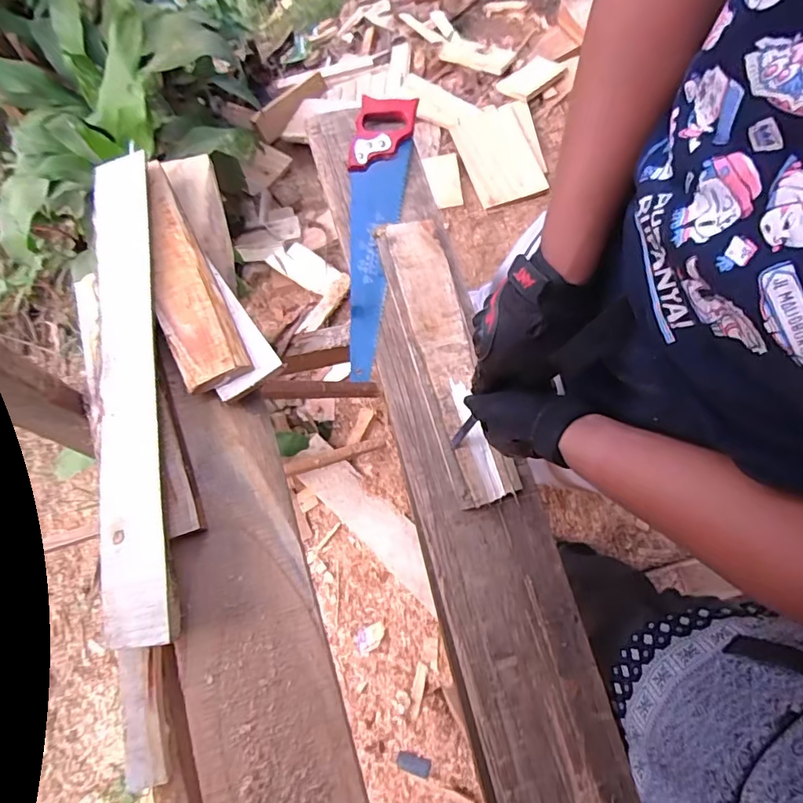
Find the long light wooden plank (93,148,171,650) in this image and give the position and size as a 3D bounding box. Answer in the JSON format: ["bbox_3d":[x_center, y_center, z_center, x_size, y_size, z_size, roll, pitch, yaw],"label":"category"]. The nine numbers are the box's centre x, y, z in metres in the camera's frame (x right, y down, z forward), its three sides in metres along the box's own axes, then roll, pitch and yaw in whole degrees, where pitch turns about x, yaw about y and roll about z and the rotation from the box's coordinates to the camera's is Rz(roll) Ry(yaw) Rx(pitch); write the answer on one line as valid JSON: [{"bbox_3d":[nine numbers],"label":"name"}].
[{"bbox_3d":[-0.366,-0.037,0.669,0.095,0.018,0.658,-14,73,7],"label":"long light wooden plank"}]

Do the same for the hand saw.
[{"bbox_3d":[-0.052,-0.255,0.753,0.086,0.029,0.455,9,75,1],"label":"hand saw"}]

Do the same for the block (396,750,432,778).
[{"bbox_3d":[0.027,0.839,1.181,0.084,0.013,0.039,-1,73,28],"label":"block"}]

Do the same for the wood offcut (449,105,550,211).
[{"bbox_3d":[0.294,-0.766,1.572,0.206,0.029,0.357,-17,76,-5],"label":"wood offcut"}]

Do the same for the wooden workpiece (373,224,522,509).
[{"bbox_3d":[0.057,-0.066,0.687,0.089,0.017,0.403,-14,75,-5],"label":"wooden workpiece"}]

